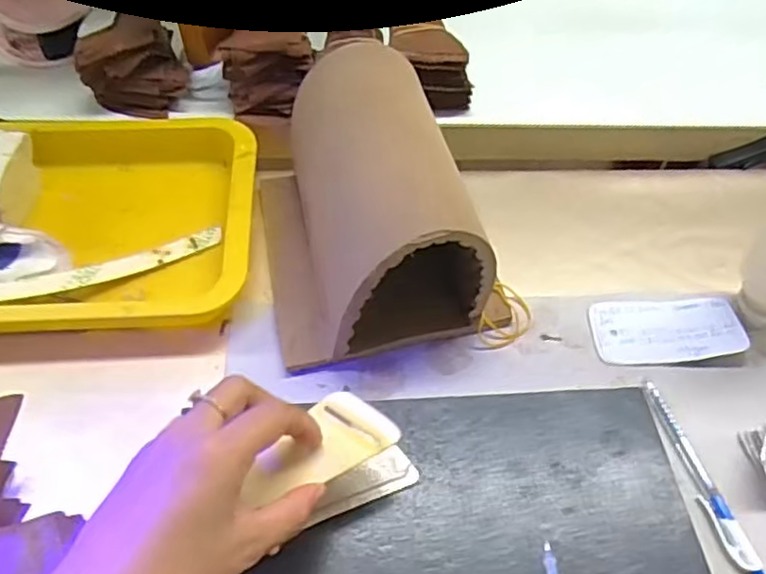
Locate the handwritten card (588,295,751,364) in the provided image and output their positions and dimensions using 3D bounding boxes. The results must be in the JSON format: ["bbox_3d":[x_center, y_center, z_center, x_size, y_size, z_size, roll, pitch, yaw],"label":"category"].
[{"bbox_3d":[0.206,0.031,0.474,0.104,0.004,0.052,-4,52,4],"label":"handwritten card"}]

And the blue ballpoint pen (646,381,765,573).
[{"bbox_3d":[0.199,0.120,0.409,0.014,0.009,0.131,-12,56,-11],"label":"blue ballpoint pen"}]

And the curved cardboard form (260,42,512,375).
[{"bbox_3d":[-0.005,-0.065,0.455,0.164,0.134,0.182,-12,56,-10],"label":"curved cardboard form"}]

